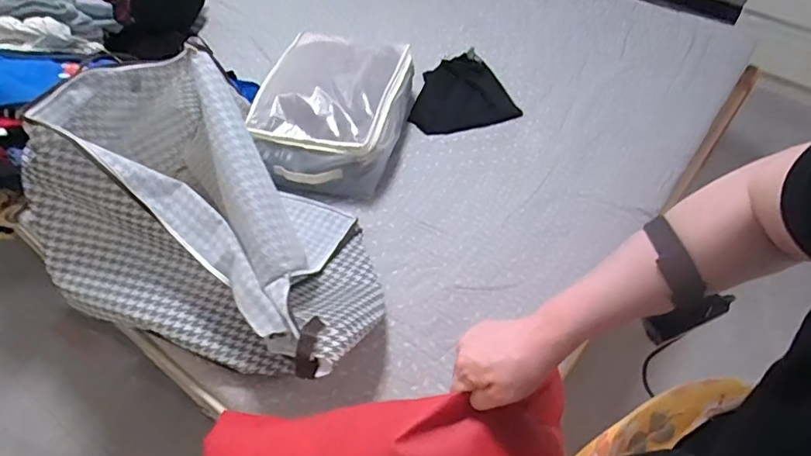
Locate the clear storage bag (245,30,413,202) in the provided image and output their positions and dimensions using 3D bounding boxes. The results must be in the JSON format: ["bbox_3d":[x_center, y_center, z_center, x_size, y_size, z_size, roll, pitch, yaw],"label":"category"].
[{"bbox_3d":[-0.175,-0.304,1.340,0.333,0.203,0.456,8,53,7],"label":"clear storage bag"}]

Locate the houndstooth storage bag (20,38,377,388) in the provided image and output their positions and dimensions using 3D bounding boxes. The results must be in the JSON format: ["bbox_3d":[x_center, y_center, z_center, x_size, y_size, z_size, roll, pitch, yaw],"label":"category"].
[{"bbox_3d":[-0.332,-0.011,0.993,0.615,0.413,0.415,16,55,13],"label":"houndstooth storage bag"}]

